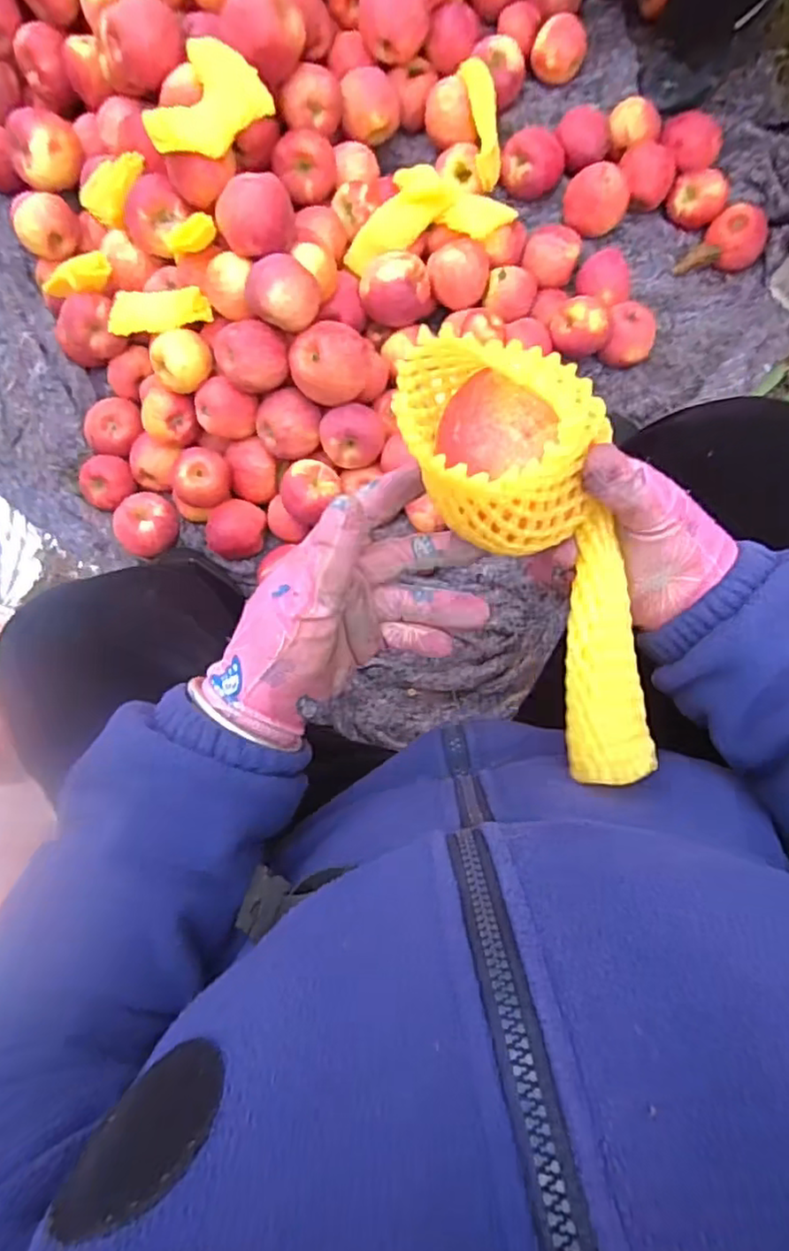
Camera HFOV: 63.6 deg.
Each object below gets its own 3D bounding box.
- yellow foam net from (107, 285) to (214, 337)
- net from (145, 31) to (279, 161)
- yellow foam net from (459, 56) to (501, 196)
[{"bbox_3d":[-0.291,-0.384,0.778,0.150,0.017,0.048,5,110,24],"label":"yellow foam net"},{"bbox_3d":[-0.222,-0.597,0.714,0.135,0.043,0.150,-29,84,5],"label":"net"},{"bbox_3d":[0.115,-0.647,0.821,0.036,0.029,0.148,-9,106,7],"label":"yellow foam net"}]

